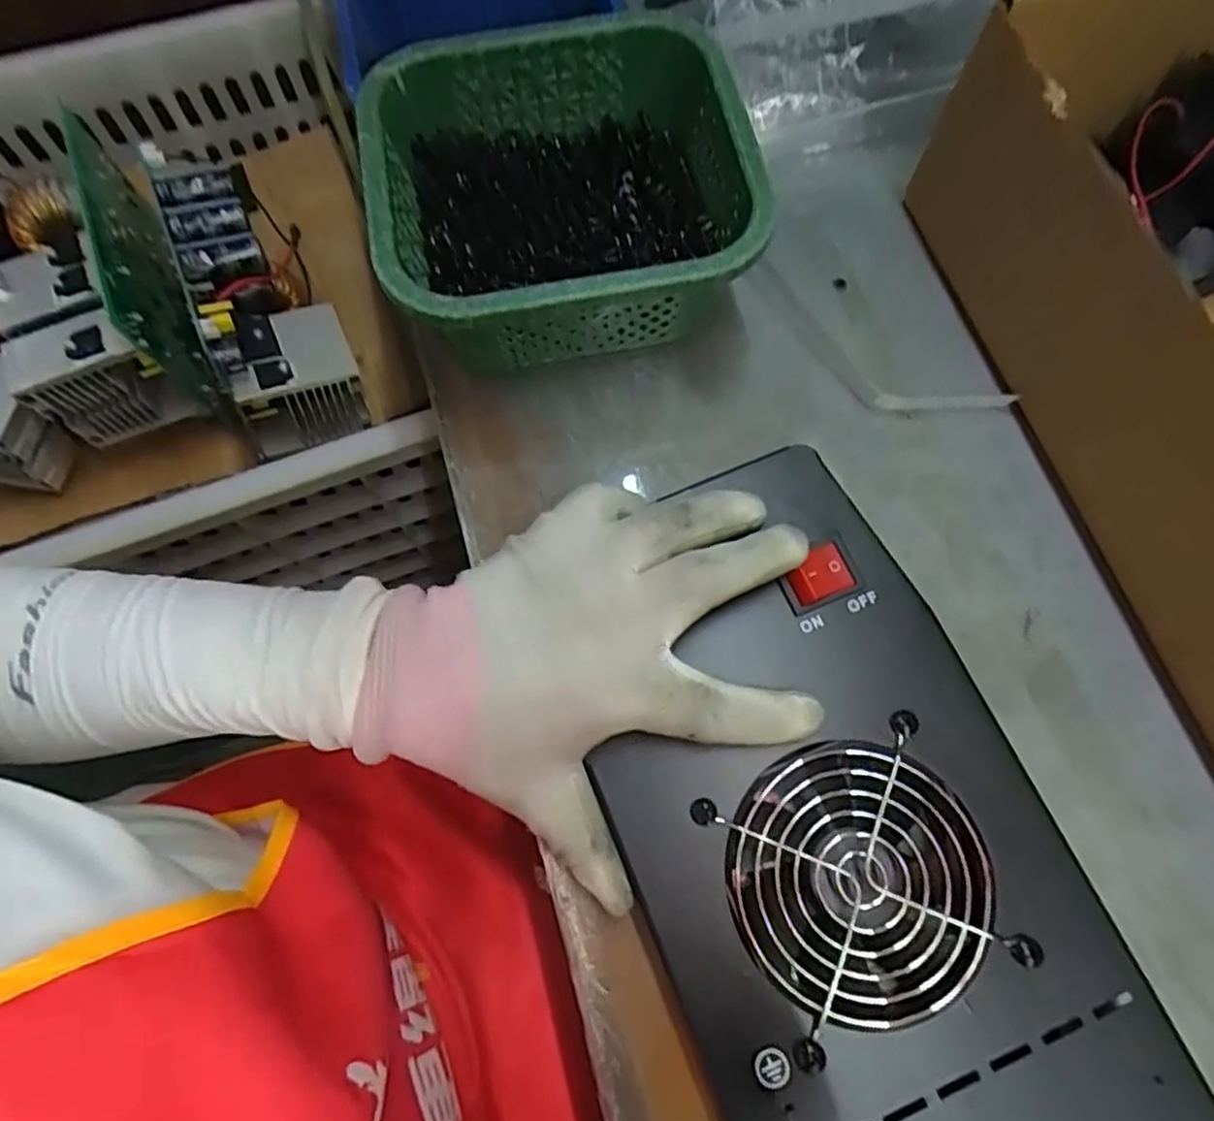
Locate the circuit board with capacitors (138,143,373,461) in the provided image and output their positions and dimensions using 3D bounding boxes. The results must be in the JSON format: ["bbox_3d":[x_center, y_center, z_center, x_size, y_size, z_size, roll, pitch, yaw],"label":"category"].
[{"bbox_3d":[-0.217,-0.168,0.426,0.072,0.103,0.178,-23,71,-6],"label":"circuit board with capacitors"}]

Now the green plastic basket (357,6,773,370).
[{"bbox_3d":[-0.021,-0.169,0.327,0.162,0.073,0.159,-10,70,-2],"label":"green plastic basket"}]

